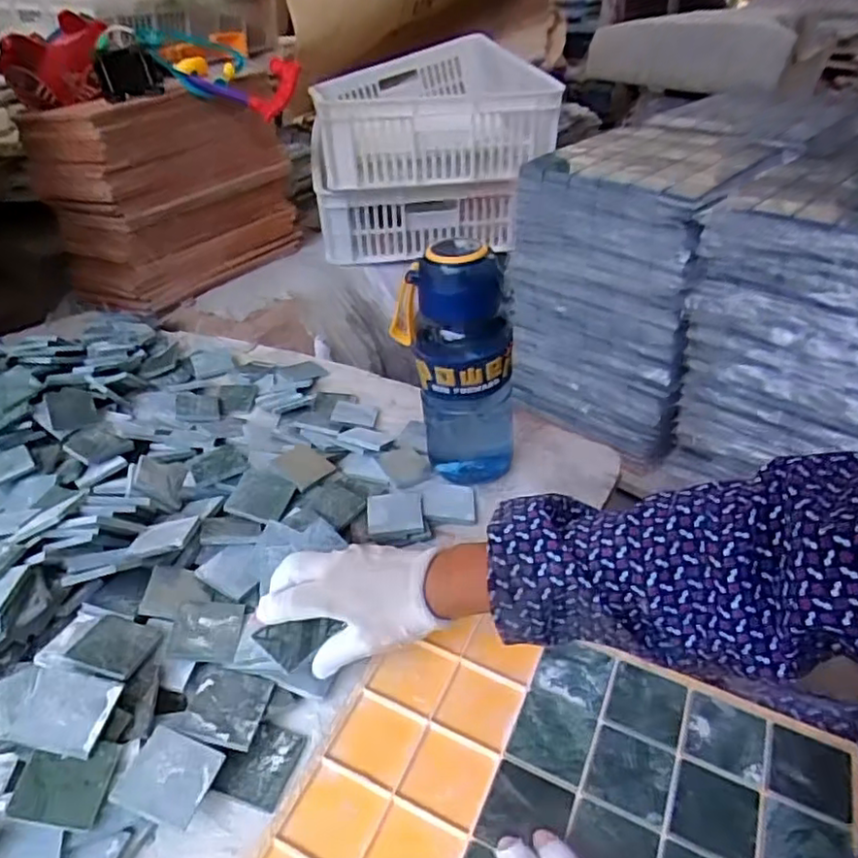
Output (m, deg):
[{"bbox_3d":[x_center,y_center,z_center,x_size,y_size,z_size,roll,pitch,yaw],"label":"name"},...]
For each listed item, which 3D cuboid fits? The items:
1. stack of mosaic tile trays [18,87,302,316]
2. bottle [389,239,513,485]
[{"bbox_3d":[-0.499,-0.462,1.247,0.261,0.313,0.397,18,41,27],"label":"stack of mosaic tile trays"},{"bbox_3d":[0.026,-0.056,0.591,0.113,0.220,0.077,5,41,4],"label":"bottle"}]

